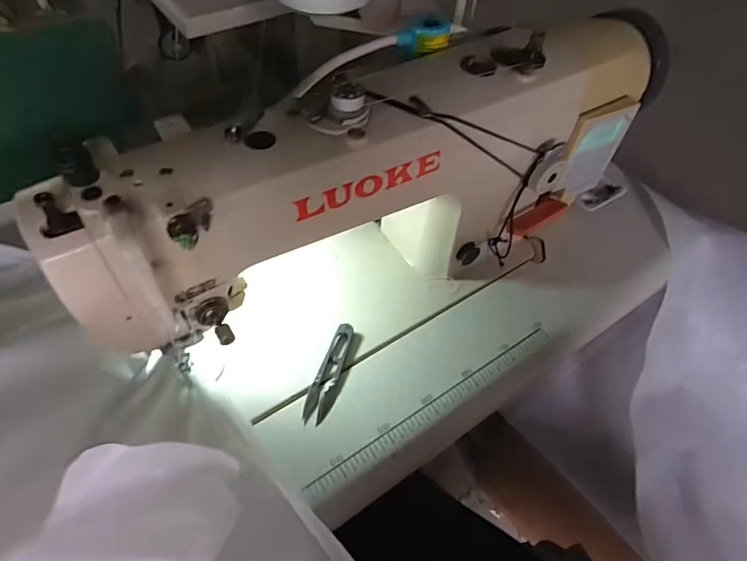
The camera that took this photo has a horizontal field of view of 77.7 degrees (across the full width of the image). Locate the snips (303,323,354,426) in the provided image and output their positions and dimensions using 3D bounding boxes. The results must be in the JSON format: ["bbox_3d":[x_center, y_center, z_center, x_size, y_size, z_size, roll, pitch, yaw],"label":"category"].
[{"bbox_3d":[-0.042,0.088,0.446,0.023,0.010,0.103,17,53,9],"label":"snips"}]

